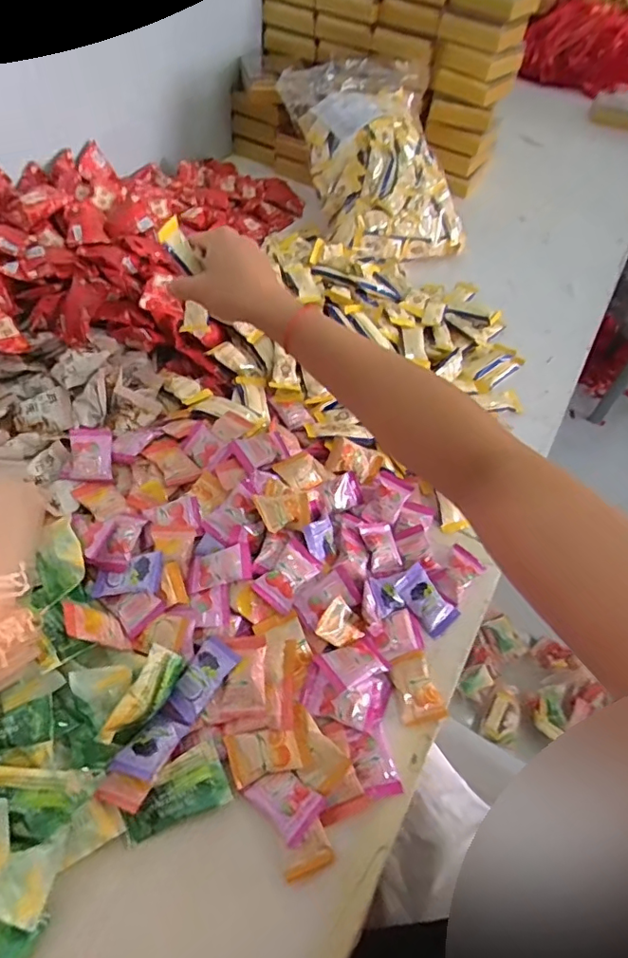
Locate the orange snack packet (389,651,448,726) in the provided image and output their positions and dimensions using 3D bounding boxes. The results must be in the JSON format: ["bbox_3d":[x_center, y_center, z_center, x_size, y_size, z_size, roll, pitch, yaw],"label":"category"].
[{"bbox_3d":[0.080,0.161,0.410,0.033,0.007,0.051,-10,55,-12],"label":"orange snack packet"}]

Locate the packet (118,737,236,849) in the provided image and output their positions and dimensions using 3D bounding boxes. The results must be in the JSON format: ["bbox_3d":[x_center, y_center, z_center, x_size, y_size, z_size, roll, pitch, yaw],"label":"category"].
[{"bbox_3d":[-0.094,0.211,0.356,0.069,0.017,0.039,-20,58,-18],"label":"packet"}]

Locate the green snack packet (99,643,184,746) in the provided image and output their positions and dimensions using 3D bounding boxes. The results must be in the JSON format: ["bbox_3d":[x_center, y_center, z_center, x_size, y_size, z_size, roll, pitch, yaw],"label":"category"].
[{"bbox_3d":[-0.117,0.149,0.364,0.022,0.021,0.067,26,56,14],"label":"green snack packet"}]

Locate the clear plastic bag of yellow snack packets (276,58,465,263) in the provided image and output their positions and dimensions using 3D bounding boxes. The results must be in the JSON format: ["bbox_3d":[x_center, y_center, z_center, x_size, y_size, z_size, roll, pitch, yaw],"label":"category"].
[{"bbox_3d":[0.085,-0.468,0.776,0.217,0.149,0.271,-10,55,-12],"label":"clear plastic bag of yellow snack packets"}]

